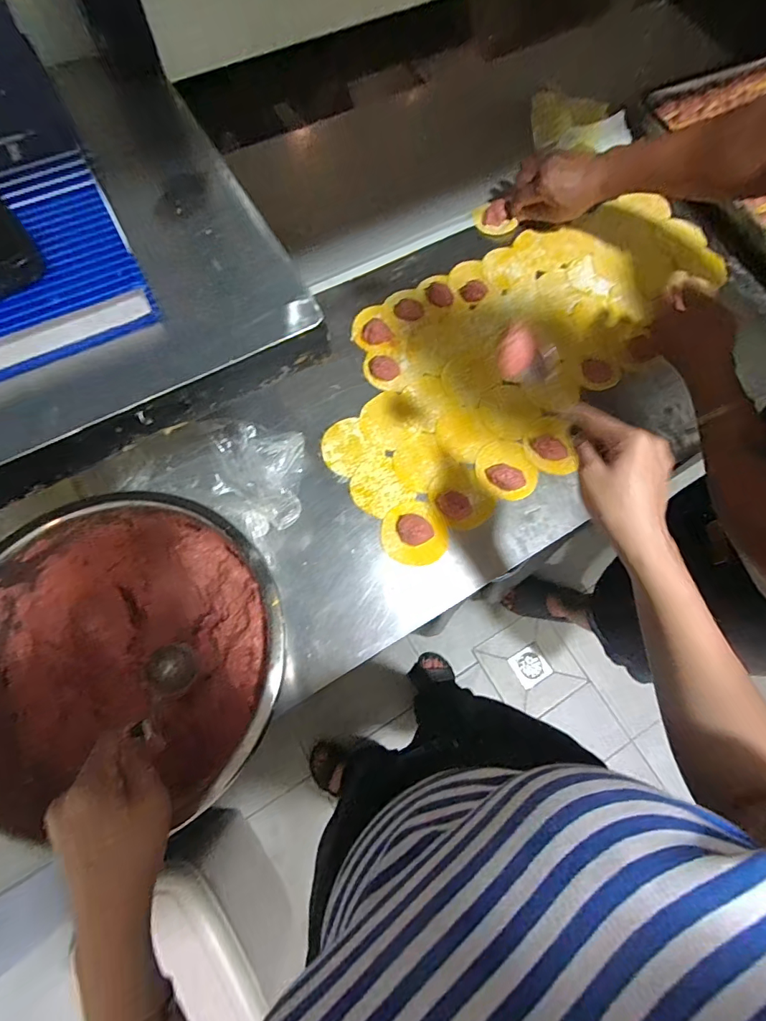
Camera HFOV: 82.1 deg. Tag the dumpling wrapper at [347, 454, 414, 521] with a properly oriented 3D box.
[{"bbox_3d":[-0.006,-0.030,0.559,0.067,0.004,0.075,-29,76,-11],"label":"dumpling wrapper"}]

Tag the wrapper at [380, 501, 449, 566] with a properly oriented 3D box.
[{"bbox_3d":[0.039,0.027,0.537,0.078,0.011,0.077,1,72,-2],"label":"wrapper"}]

